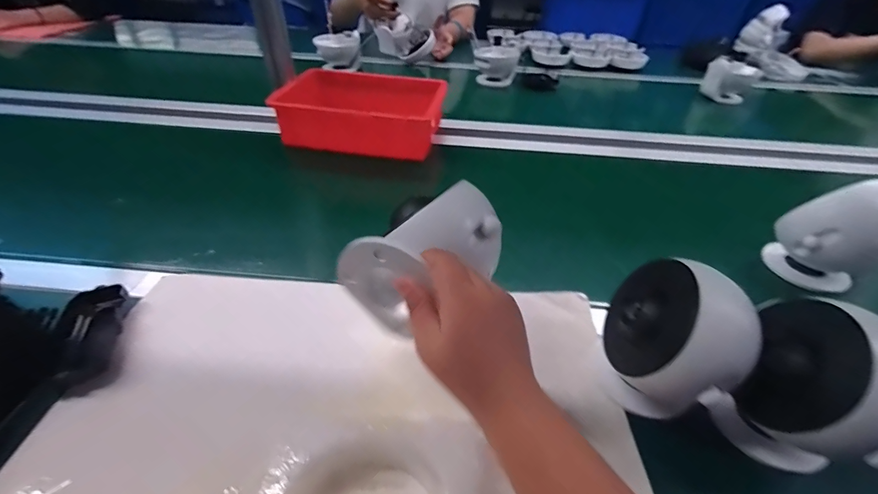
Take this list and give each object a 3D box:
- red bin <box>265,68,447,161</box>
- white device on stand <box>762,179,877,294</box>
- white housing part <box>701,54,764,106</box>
[{"bbox_3d":[-0.146,-0.263,0.776,0.296,0.108,0.184,2,38,-3],"label":"red bin"},{"bbox_3d":[0.473,-0.008,0.472,0.085,0.138,0.100,-22,45,-30],"label":"white device on stand"},{"bbox_3d":[0.724,-0.411,0.981,0.116,0.093,0.076,25,42,24],"label":"white housing part"}]

